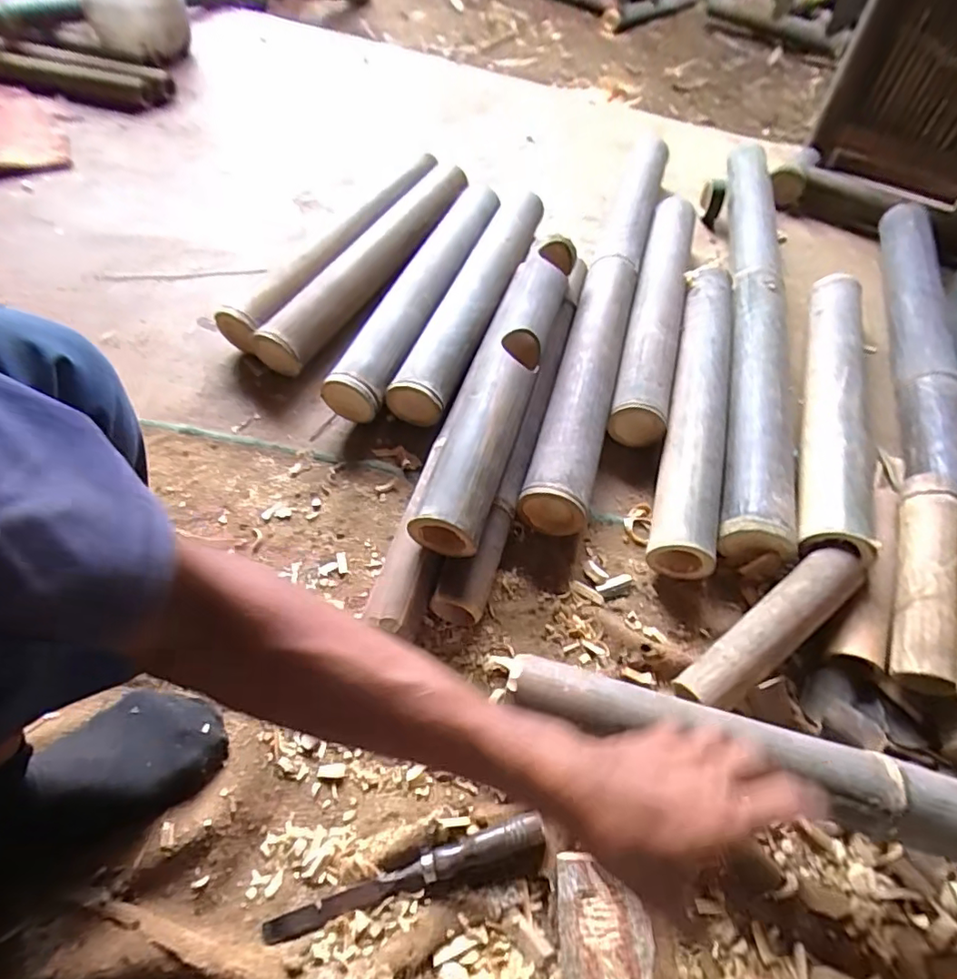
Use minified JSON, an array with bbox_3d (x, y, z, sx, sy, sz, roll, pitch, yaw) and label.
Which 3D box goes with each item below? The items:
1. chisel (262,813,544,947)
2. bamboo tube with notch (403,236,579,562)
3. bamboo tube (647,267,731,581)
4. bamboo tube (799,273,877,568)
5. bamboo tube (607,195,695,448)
[{"bbox_3d":[-0.063,0.331,0.469,0.237,0.020,0.023,-14,57,-11],"label":"chisel"},{"bbox_3d":[0.039,-0.160,0.708,0.080,0.062,0.524,16,57,9],"label":"bamboo tube with notch"},{"bbox_3d":[0.301,-0.124,0.772,0.073,0.072,0.529,14,57,8],"label":"bamboo tube"},{"bbox_3d":[0.489,-0.136,0.747,0.069,0.059,0.539,19,57,11],"label":"bamboo tube"},{"bbox_3d":[0.285,-0.296,0.882,0.076,0.075,0.543,14,57,8],"label":"bamboo tube"}]

